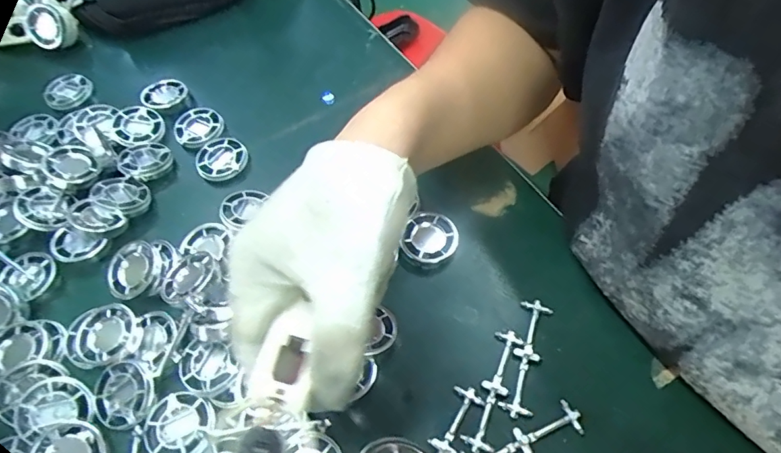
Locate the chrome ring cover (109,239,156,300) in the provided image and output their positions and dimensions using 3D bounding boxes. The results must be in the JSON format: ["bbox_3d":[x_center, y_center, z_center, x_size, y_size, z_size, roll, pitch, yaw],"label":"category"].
[{"bbox_3d":[-0.171,0.028,0.333,0.034,0.011,0.037,-38,63,-19],"label":"chrome ring cover"}]

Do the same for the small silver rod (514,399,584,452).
[{"bbox_3d":[0.088,0.111,0.275,0.038,0.004,0.019,-26,60,-13],"label":"small silver rod"}]

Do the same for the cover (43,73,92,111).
[{"bbox_3d":[-0.292,-0.124,0.454,0.049,0.013,0.038,17,72,20],"label":"cover"}]

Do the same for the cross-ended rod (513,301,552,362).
[{"bbox_3d":[0.087,0.063,0.305,0.018,0.004,0.038,12,59,11],"label":"cross-ended rod"}]

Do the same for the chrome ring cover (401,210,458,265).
[{"bbox_3d":[0.027,0.009,0.341,0.036,0.011,0.037,33,65,21],"label":"chrome ring cover"}]

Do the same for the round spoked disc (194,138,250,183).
[{"bbox_3d":[-0.133,-0.054,0.392,0.039,0.006,0.038,-1,57,2],"label":"round spoked disc"}]

